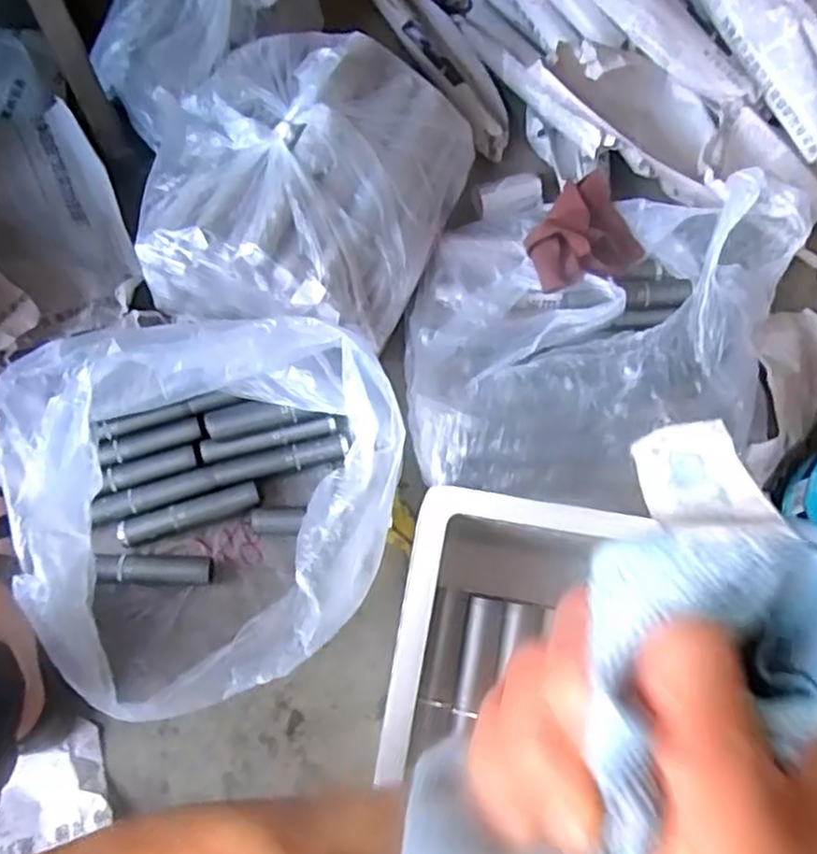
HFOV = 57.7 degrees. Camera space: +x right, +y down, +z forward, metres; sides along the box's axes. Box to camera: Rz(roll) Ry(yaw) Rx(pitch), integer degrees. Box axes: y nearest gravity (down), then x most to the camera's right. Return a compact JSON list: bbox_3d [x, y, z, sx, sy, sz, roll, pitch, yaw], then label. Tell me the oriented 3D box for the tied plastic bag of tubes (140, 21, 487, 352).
[{"bbox_3d":[-0.105,-0.242,0.740,0.278,0.118,0.302,23,71,6],"label":"tied plastic bag of tubes"}]

